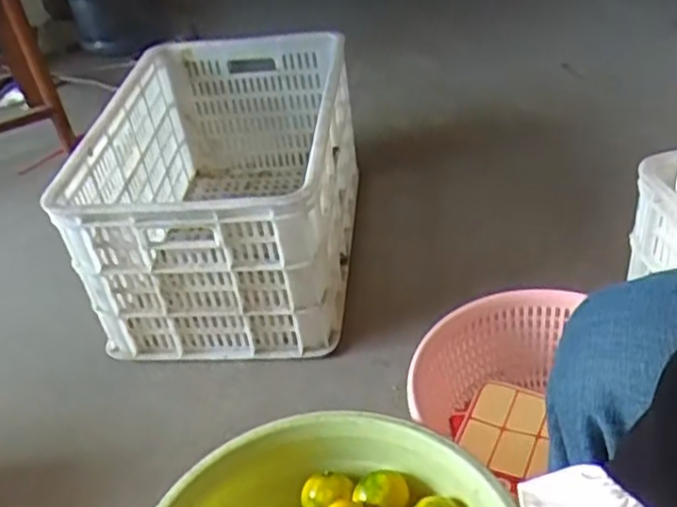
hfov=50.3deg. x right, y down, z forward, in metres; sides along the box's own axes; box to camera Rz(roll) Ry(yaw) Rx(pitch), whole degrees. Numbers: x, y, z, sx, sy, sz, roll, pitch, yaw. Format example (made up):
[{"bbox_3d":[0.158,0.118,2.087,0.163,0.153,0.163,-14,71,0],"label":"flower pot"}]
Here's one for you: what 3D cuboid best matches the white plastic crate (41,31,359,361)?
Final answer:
[{"bbox_3d":[-0.168,-0.124,1.167,0.348,0.265,0.535,-1,39,8],"label":"white plastic crate"}]

